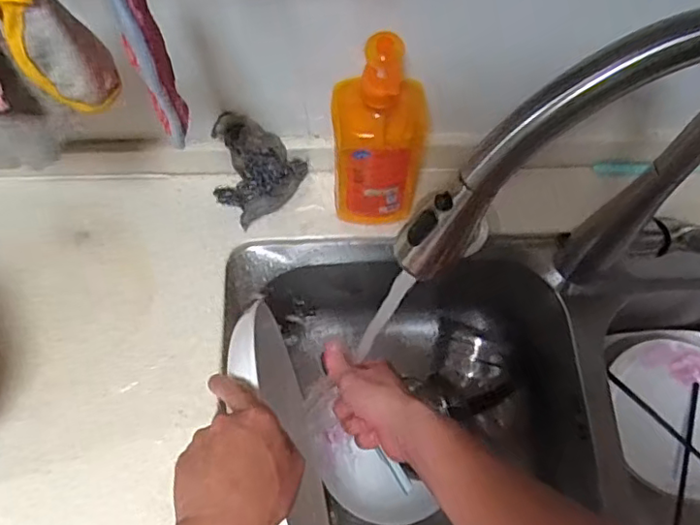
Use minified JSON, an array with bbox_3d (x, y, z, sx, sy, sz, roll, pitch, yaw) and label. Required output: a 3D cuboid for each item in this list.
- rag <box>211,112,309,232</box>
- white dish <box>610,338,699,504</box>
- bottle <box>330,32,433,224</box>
[{"bbox_3d":[-0.107,-0.110,0.658,0.098,0.094,0.075,-32,71,-13],"label":"rag"},{"bbox_3d":[0.414,0.192,0.738,0.166,0.061,0.189,-9,67,-4],"label":"white dish"},{"bbox_3d":[0.030,-0.114,0.576,0.090,0.229,0.049,-1,67,0],"label":"bottle"}]

